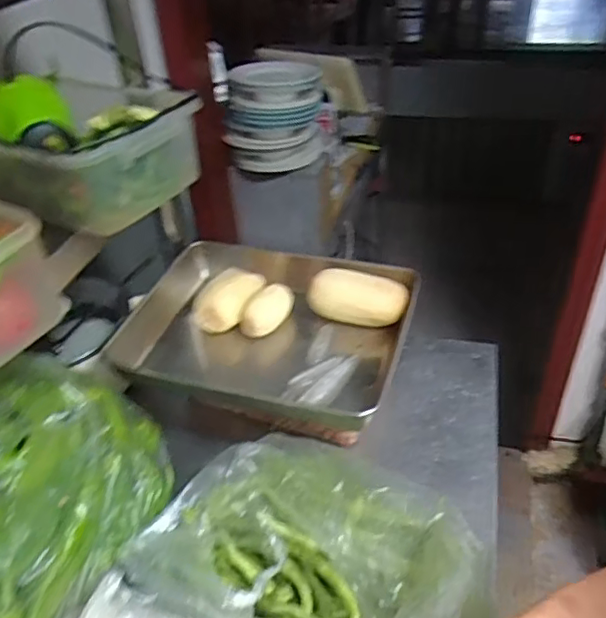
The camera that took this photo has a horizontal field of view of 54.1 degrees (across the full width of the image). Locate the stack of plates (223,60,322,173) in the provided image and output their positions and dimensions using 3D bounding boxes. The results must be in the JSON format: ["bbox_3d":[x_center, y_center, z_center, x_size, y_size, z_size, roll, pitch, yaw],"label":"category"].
[{"bbox_3d":[-0.075,-0.489,1.516,0.248,0.226,0.284,-5,38,-1],"label":"stack of plates"}]

